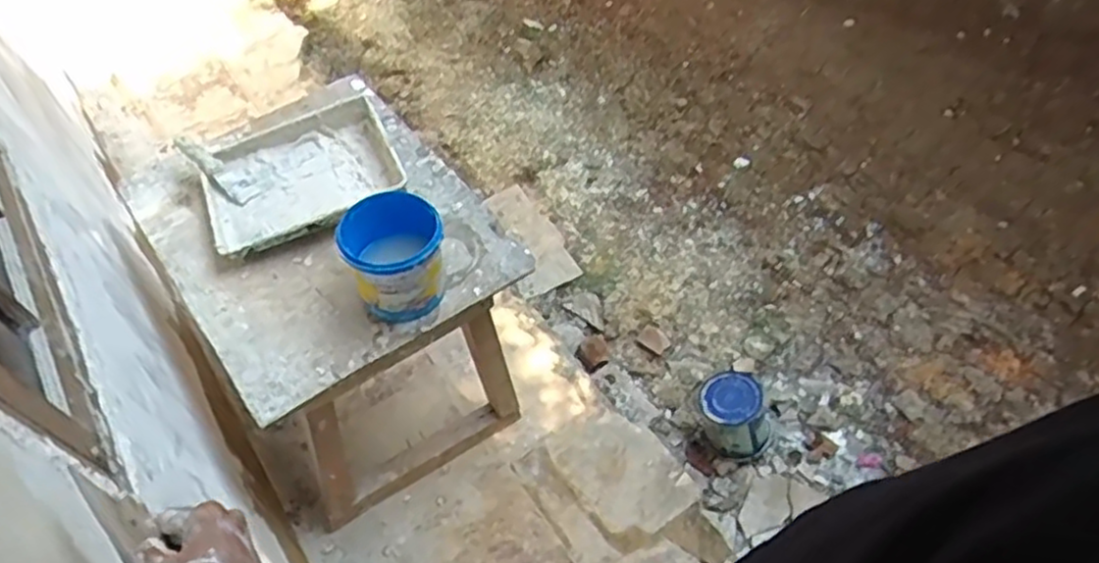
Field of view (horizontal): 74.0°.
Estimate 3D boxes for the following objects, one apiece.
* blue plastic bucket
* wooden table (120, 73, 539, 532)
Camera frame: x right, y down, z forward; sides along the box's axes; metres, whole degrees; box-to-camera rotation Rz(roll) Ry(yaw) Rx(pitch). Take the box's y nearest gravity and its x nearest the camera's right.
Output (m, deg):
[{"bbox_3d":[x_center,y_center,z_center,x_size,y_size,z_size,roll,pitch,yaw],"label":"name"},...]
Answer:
[{"bbox_3d":[-0.254,-0.038,1.226,0.162,0.149,0.164,-2,55,2],"label":"blue plastic bucket"},{"bbox_3d":[-0.426,0.017,1.570,0.534,0.510,0.679,-32,60,-18],"label":"wooden table"}]

